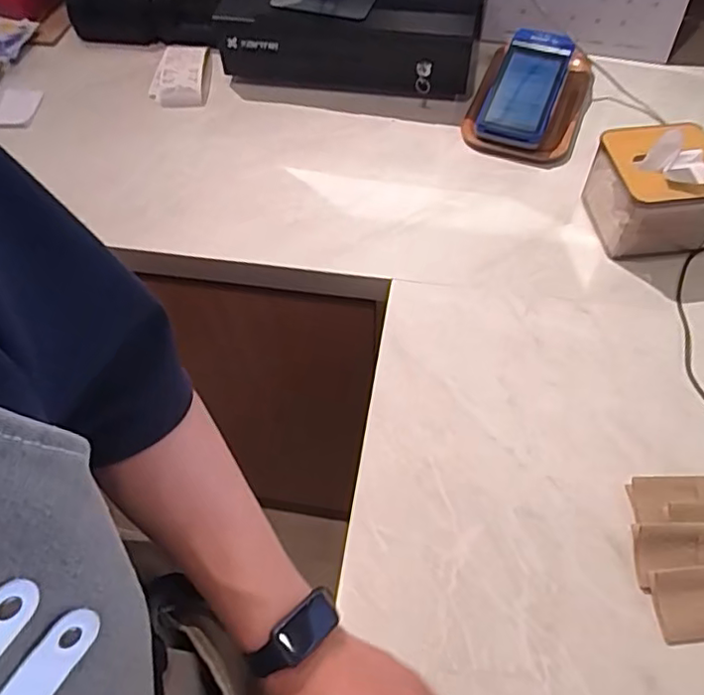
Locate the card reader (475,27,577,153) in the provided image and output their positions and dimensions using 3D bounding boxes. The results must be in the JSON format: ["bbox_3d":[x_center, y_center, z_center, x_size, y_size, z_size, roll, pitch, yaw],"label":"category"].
[{"bbox_3d":[0.219,-0.331,0.751,0.084,0.024,0.172,20,75,14],"label":"card reader"}]

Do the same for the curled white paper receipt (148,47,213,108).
[{"bbox_3d":[-0.240,-0.391,0.841,0.084,0.028,0.131,4,57,4],"label":"curled white paper receipt"}]

